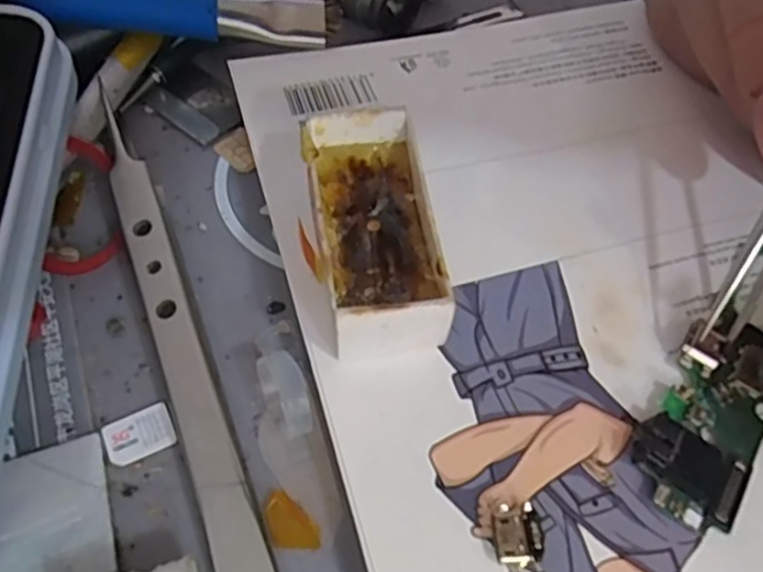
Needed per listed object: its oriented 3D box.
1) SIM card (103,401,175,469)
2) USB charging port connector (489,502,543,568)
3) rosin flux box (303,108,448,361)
[{"bbox_3d":[-0.046,0.028,0.126,0.012,0.004,0.009,-21,63,-15],"label":"SIM card"},{"bbox_3d":[0.022,0.040,0.106,0.008,0.004,0.009,-3,57,-4],"label":"USB charging port connector"},{"bbox_3d":[-0.001,-0.009,0.130,0.021,0.020,0.047,-8,57,-7],"label":"rosin flux box"}]

